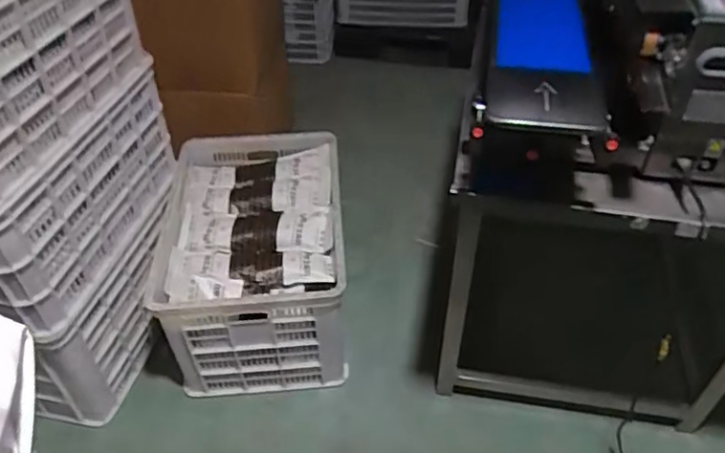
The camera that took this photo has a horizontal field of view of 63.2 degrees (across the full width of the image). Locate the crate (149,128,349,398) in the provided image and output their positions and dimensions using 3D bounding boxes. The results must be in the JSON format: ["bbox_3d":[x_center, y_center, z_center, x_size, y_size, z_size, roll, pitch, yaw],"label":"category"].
[{"bbox_3d":[-0.269,0.075,1.548,0.430,0.338,0.585,-4,43,-3],"label":"crate"}]

